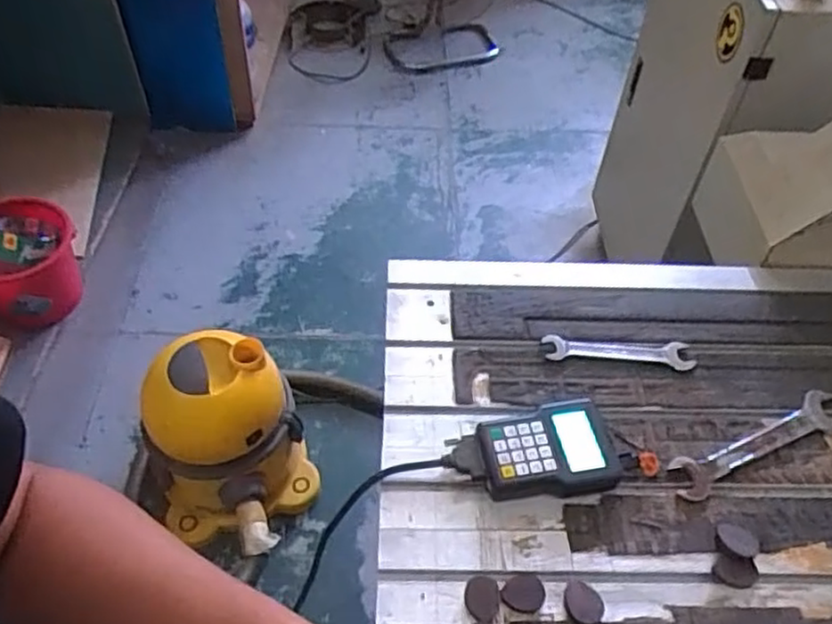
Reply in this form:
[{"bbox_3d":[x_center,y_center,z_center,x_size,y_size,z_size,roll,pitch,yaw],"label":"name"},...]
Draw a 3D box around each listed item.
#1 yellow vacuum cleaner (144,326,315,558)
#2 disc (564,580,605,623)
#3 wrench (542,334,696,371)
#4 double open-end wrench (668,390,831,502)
[{"bbox_3d":[-0.372,0.270,1.424,0.284,0.414,0.276,2,50,-2],"label":"yellow vacuum cleaner"},{"bbox_3d":[0.168,0.291,0.712,0.036,0.005,0.043,-4,50,-4],"label":"disc"},{"bbox_3d":[0.261,0.051,0.914,0.187,0.006,0.038,2,50,1],"label":"wrench"},{"bbox_3d":[0.406,0.154,0.838,0.255,0.009,0.049,-21,54,-17],"label":"double open-end wrench"}]

